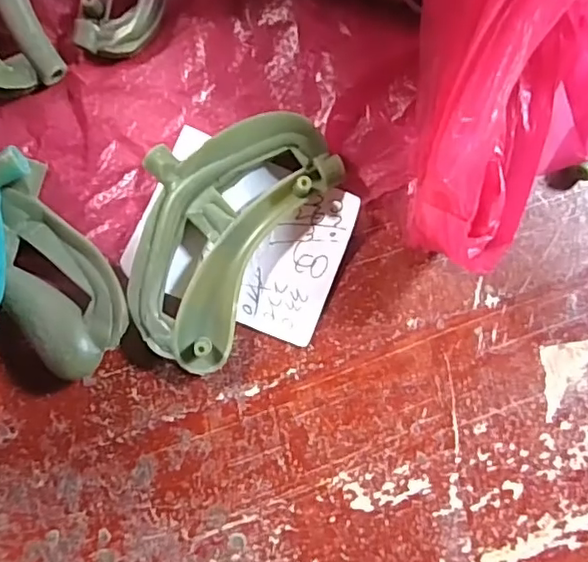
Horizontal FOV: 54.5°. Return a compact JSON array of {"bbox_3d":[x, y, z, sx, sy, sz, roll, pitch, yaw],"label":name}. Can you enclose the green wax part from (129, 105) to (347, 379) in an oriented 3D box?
[{"bbox_3d":[-0.020,-0.013,0.138,0.038,0.010,0.063,33,88,-1],"label":"green wax part"}]

